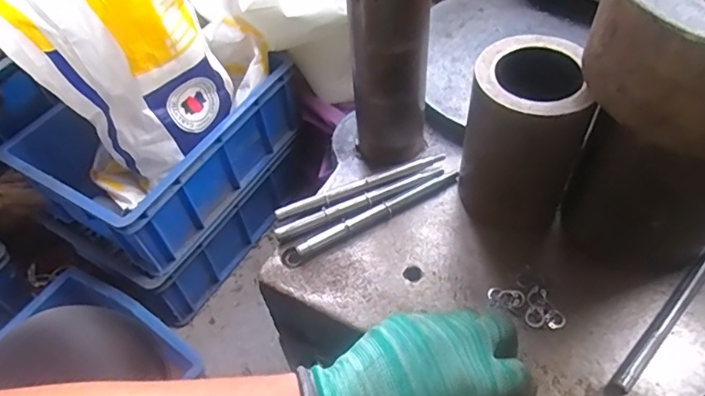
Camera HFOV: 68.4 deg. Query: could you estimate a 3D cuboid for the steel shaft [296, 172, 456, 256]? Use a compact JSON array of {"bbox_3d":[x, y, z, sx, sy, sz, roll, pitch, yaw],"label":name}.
[{"bbox_3d":[0.025,0.011,0.452,0.158,0.008,0.013,-25,54,-15],"label":"steel shaft"}]

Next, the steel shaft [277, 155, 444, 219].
[{"bbox_3d":[0.008,-0.010,0.467,0.159,0.010,0.014,-19,53,-10],"label":"steel shaft"}]

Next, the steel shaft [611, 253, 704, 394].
[{"bbox_3d":[0.239,0.083,0.384,0.158,0.009,0.012,-39,59,-23],"label":"steel shaft"}]

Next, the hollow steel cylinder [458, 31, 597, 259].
[{"bbox_3d":[0.133,-0.048,0.416,0.086,0.136,0.092,13,54,14],"label":"hollow steel cylinder"}]

